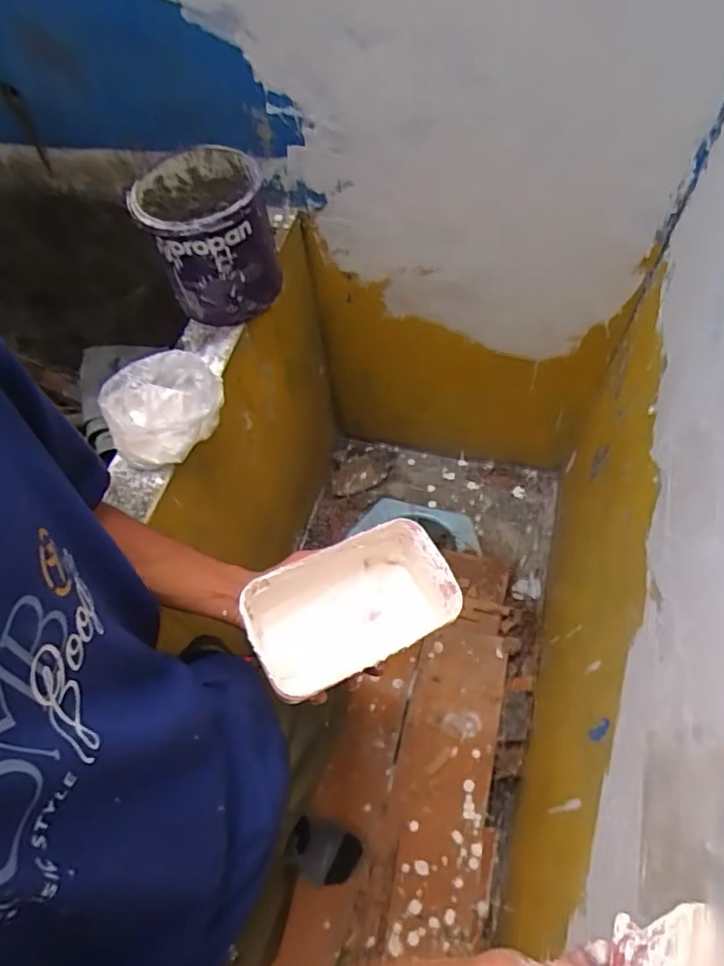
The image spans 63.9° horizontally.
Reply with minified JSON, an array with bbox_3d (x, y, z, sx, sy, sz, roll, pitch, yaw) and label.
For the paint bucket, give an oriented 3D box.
[{"bbox_3d":[-0.222,-0.363,0.863,0.173,0.181,0.176,-17,62,-5],"label":"paint bucket"}]

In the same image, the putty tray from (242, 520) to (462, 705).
[{"bbox_3d":[-0.013,0.117,0.547,0.193,0.083,0.105,-13,60,-21],"label":"putty tray"}]

